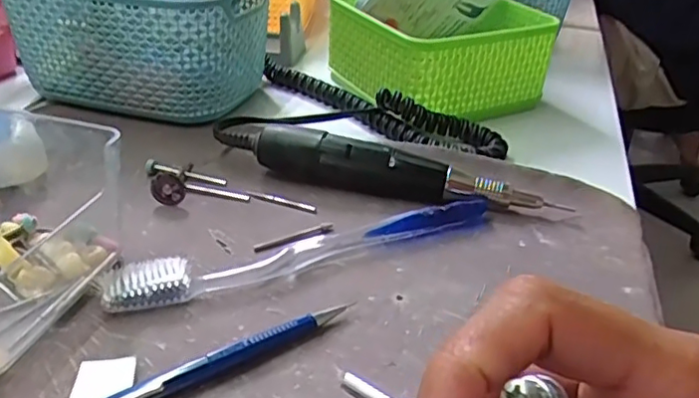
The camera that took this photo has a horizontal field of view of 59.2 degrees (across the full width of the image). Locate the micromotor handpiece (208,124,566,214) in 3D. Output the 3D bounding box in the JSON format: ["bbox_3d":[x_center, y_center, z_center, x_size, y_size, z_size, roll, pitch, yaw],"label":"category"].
[{"bbox_3d":[0.015,-0.017,0.336,0.183,0.029,0.026,12,34,14],"label":"micromotor handpiece"}]

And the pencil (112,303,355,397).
[{"bbox_3d":[-0.057,0.063,0.219,0.133,0.013,0.007,-19,39,-31],"label":"pencil"}]

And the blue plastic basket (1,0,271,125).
[{"bbox_3d":[-0.137,-0.113,0.418,0.153,0.089,0.088,12,34,13],"label":"blue plastic basket"}]

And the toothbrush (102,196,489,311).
[{"bbox_3d":[-0.015,0.022,0.288,0.187,0.012,0.022,-11,35,-20],"label":"toothbrush"}]

